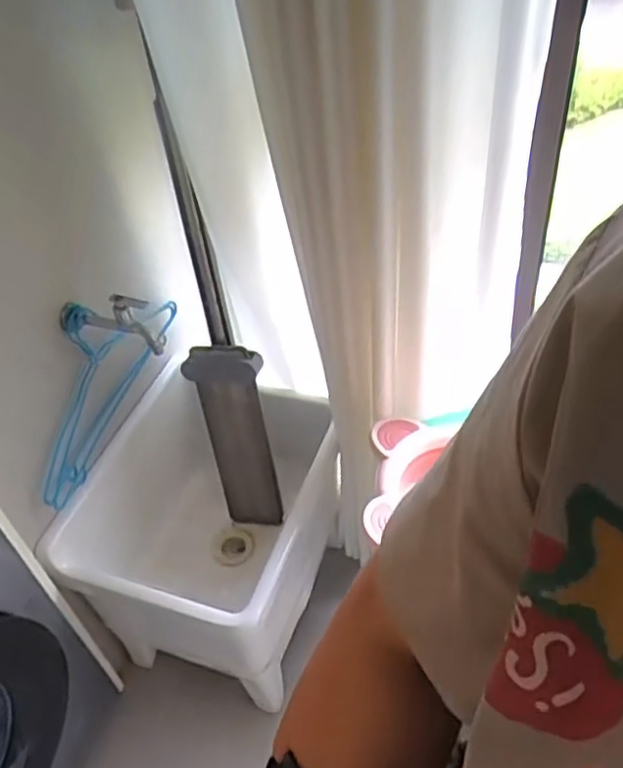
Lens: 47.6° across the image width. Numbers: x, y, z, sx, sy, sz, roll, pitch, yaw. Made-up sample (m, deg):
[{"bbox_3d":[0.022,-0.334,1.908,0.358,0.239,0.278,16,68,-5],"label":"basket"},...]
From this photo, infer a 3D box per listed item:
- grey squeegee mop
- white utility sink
[{"bbox_3d":[-0.183,-0.117,1.297,0.136,0.932,0.113,-12,24,-5],"label":"grey squeegee mop"},{"bbox_3d":[-0.172,0.290,1.455,0.406,0.426,0.531,10,48,16],"label":"white utility sink"}]

